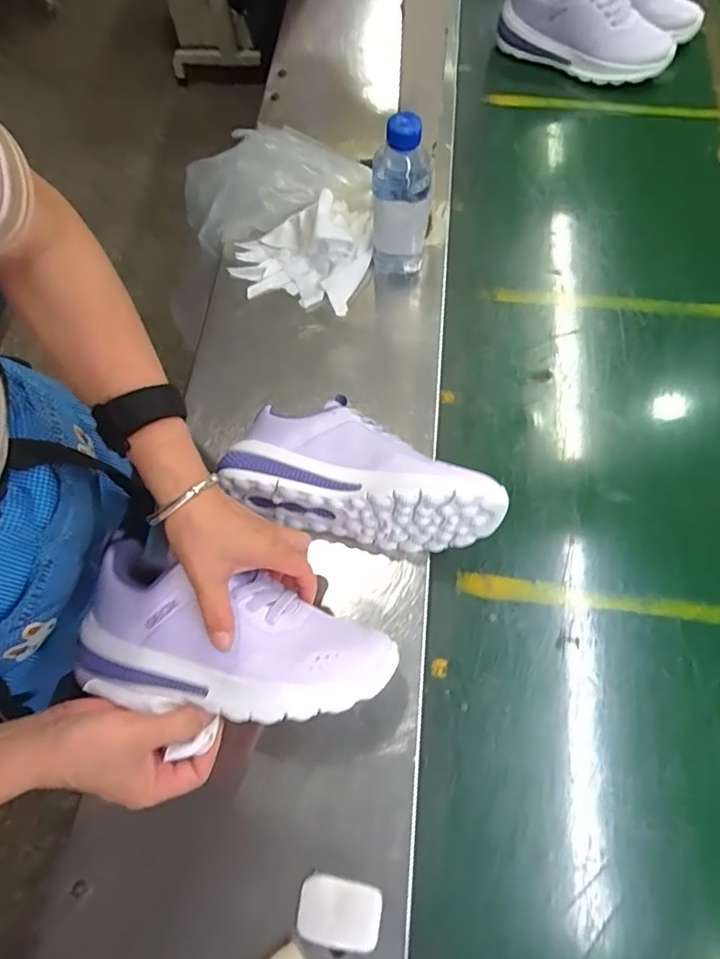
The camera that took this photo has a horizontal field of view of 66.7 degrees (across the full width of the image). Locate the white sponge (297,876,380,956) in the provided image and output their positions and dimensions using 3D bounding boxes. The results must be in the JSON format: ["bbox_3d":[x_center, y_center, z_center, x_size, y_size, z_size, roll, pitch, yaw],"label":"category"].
[{"bbox_3d":[-0.015,0.317,0.400,0.059,0.008,0.040,8,68,5],"label":"white sponge"}]

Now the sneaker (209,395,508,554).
[{"bbox_3d":[0.004,-0.006,0.485,0.235,0.098,0.108,7,69,7],"label":"sneaker"}]

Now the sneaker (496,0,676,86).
[{"bbox_3d":[0.312,-0.619,0.732,0.227,0.097,0.098,22,70,11],"label":"sneaker"}]

